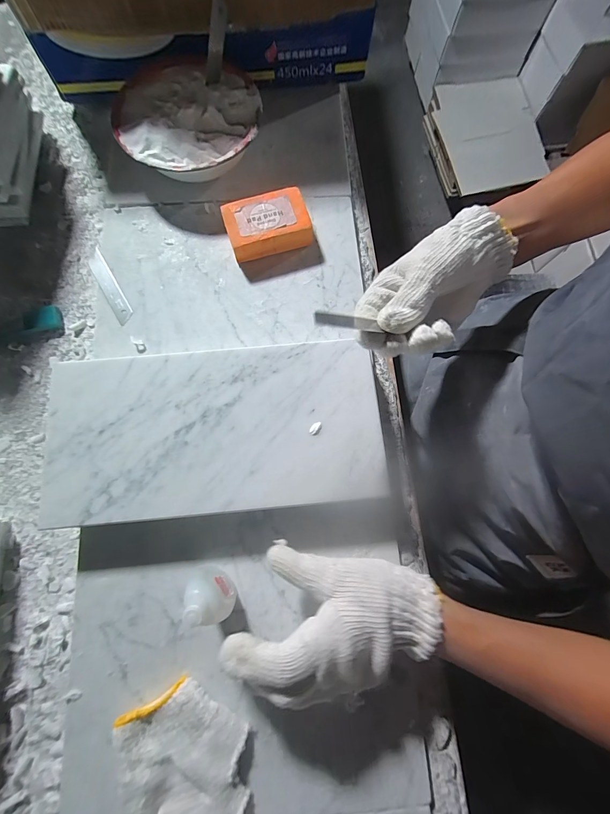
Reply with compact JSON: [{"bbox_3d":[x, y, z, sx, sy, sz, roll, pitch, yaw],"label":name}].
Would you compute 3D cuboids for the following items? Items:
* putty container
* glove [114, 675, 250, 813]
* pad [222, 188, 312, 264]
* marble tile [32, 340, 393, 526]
[{"bbox_3d":[-0.142,-0.340,0.385,0.172,0.050,0.160,-5,78,-2],"label":"putty container"},{"bbox_3d":[-0.091,0.315,0.253,0.102,0.031,0.165,-13,79,-3],"label":"glove"},{"bbox_3d":[-0.044,-0.210,0.372,0.091,0.031,0.057,-17,79,-4],"label":"pad"},{"bbox_3d":[-0.082,0.018,0.292,0.296,0.009,0.149,-5,78,-2],"label":"marble tile"}]

